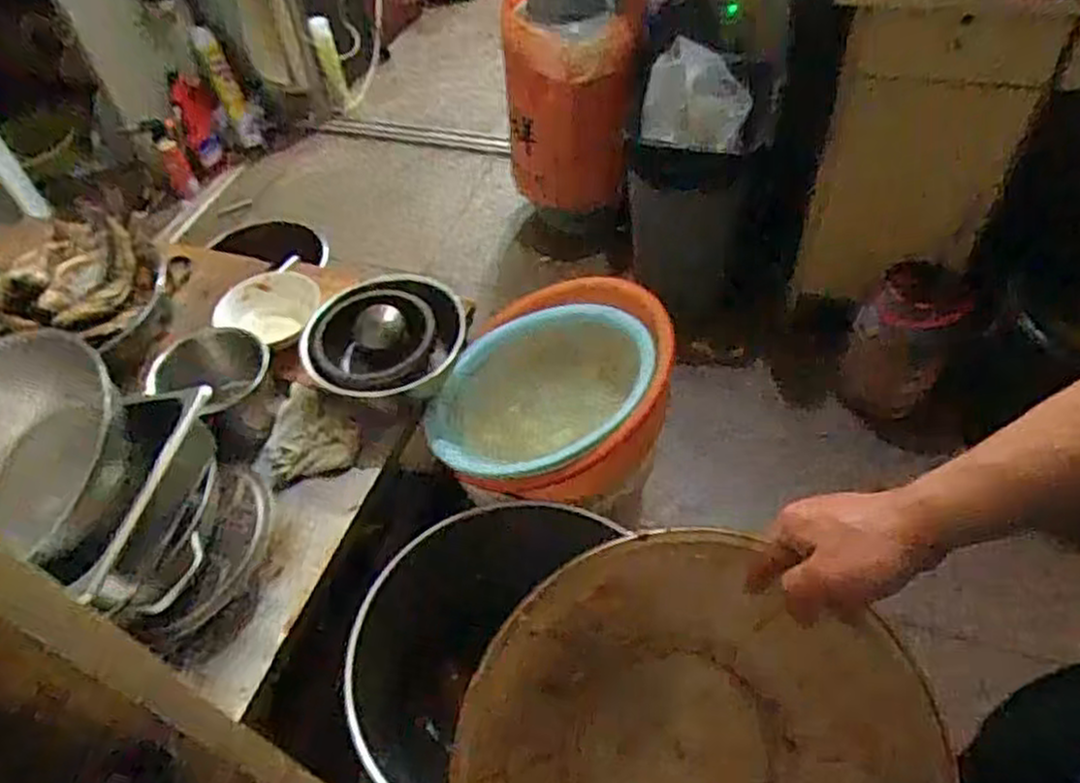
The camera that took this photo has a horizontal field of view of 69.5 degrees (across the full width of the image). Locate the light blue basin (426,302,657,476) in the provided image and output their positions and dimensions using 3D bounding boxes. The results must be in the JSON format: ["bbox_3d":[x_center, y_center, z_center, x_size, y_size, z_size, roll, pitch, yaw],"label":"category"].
[{"bbox_3d":[0.000,0.017,1.123,0.314,0.202,0.294,-3,50,4],"label":"light blue basin"}]

